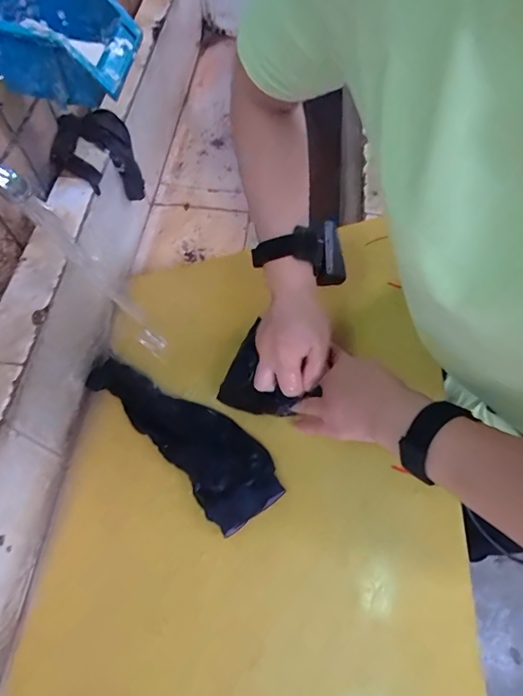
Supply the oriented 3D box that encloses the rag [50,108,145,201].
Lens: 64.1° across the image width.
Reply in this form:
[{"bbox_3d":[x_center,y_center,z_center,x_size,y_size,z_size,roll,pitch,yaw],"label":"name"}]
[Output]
[{"bbox_3d":[-0.250,-0.274,0.648,0.119,0.106,0.137,-19,64,-10],"label":"rag"}]

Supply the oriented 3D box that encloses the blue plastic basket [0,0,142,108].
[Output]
[{"bbox_3d":[-0.228,-0.336,0.447,0.163,0.075,0.128,1,62,0],"label":"blue plastic basket"}]

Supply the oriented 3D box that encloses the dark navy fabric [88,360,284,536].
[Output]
[{"bbox_3d":[-0.119,0.095,0.541,0.351,0.017,0.092,29,64,36],"label":"dark navy fabric"}]

